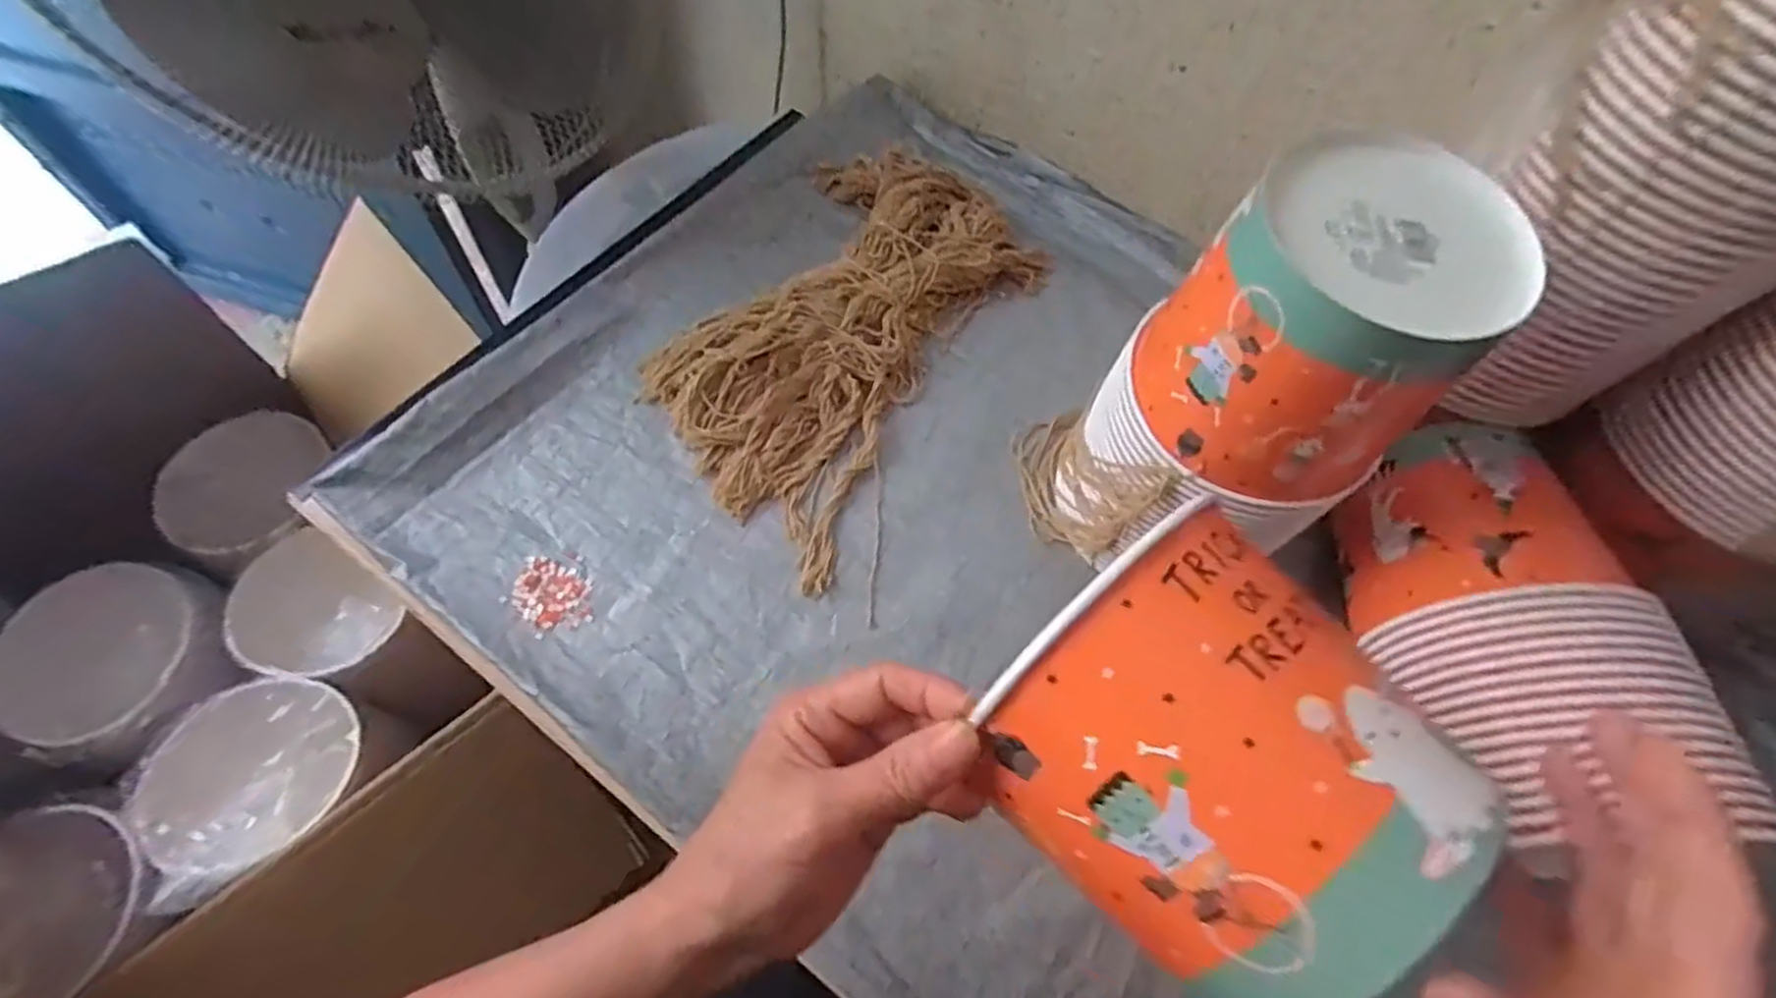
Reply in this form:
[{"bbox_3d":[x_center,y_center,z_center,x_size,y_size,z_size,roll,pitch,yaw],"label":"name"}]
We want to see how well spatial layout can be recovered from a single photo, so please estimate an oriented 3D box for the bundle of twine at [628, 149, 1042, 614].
[{"bbox_3d":[-0.035,-0.148,0.651,0.253,0.049,0.430,25,61,8],"label":"bundle of twine"}]

